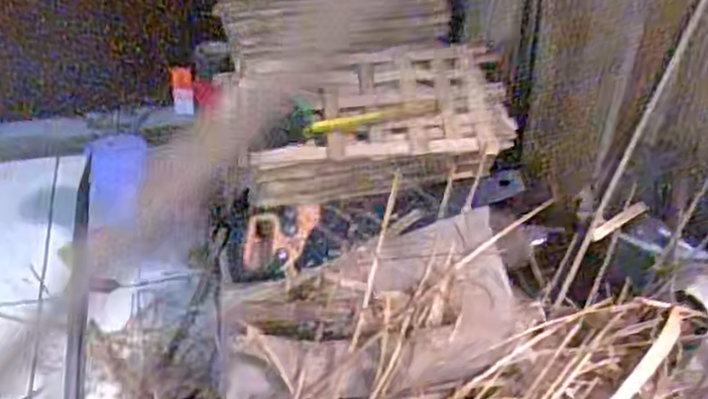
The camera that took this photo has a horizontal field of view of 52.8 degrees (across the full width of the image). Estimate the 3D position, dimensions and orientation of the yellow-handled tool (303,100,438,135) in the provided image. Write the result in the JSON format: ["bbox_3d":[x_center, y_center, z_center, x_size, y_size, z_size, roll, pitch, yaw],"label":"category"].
[{"bbox_3d":[0.029,-0.128,1.097,0.208,0.013,0.024,-9,41,-11],"label":"yellow-handled tool"}]

